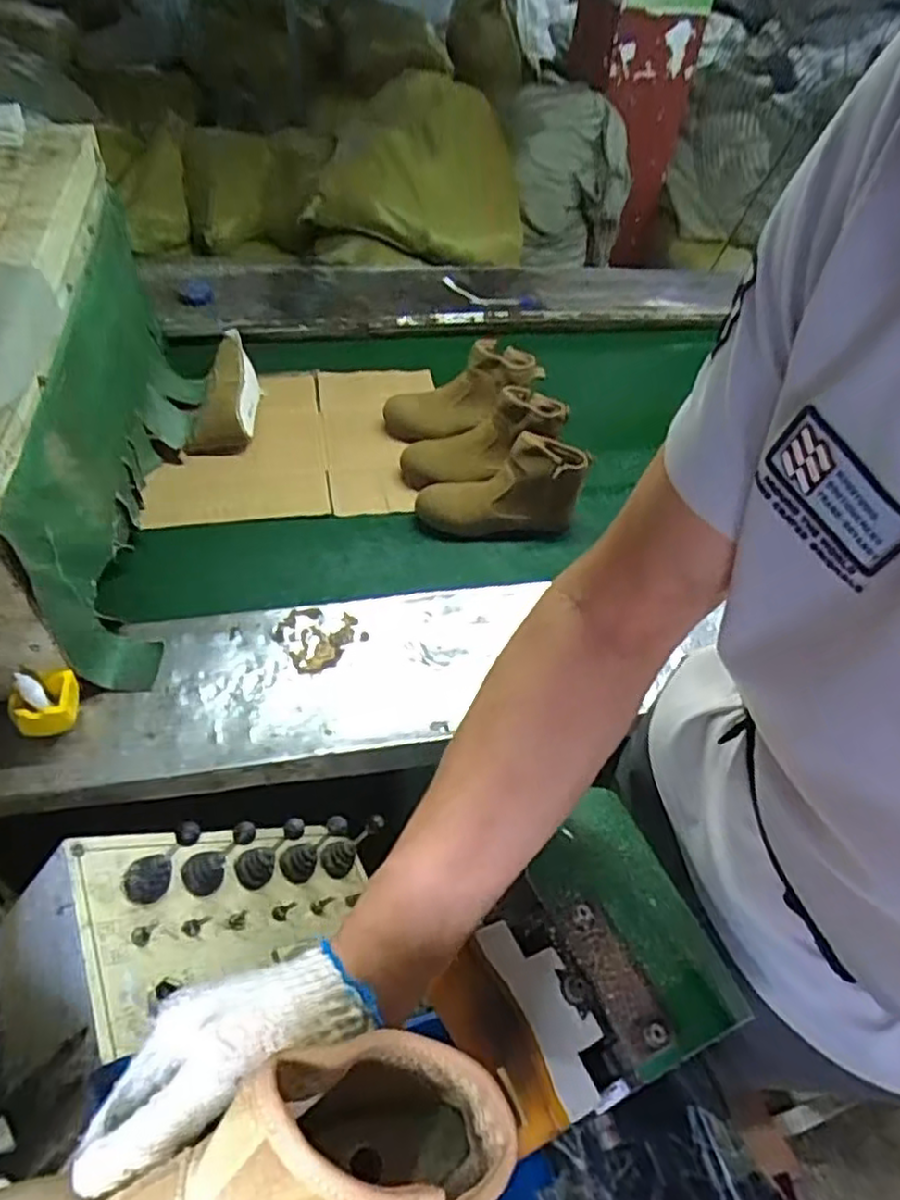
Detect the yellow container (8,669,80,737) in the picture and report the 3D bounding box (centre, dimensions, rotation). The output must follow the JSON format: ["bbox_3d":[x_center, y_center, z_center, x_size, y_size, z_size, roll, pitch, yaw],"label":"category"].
[{"bbox_3d":[-0.467,0.124,0.830,0.064,0.065,0.065,-8,50,-11],"label":"yellow container"}]

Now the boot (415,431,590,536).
[{"bbox_3d":[0.082,-0.184,1.167,0.261,0.151,0.080,-4,50,-8],"label":"boot"}]

